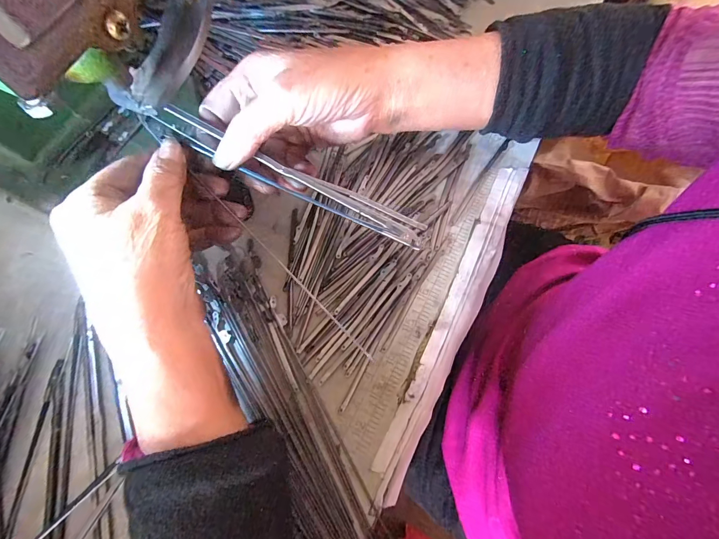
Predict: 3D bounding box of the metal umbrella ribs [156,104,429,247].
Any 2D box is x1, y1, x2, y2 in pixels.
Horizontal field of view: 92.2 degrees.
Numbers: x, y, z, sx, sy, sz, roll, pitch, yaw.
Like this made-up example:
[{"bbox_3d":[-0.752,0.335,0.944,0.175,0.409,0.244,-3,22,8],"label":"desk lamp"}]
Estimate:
[{"bbox_3d":[-0.040,-0.056,0.215,0.175,0.007,0.019,25,76,-2],"label":"metal umbrella ribs"}]

